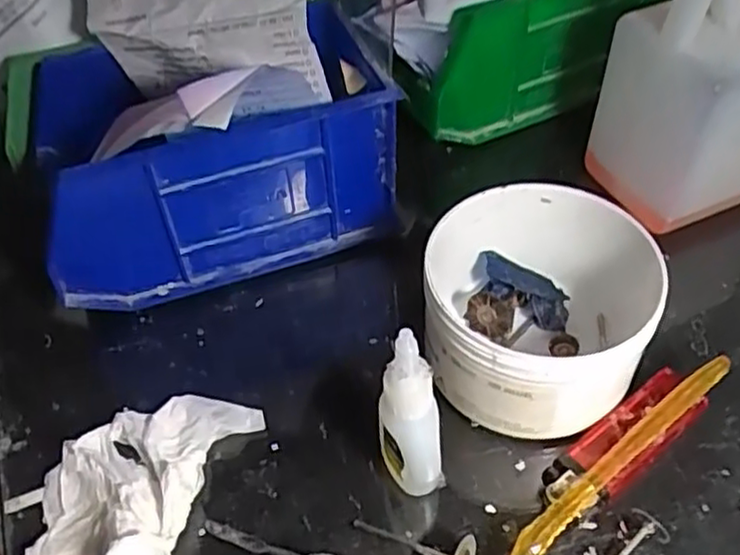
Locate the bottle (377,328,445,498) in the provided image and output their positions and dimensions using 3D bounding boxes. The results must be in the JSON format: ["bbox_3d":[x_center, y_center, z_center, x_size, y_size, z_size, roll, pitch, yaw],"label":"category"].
[{"bbox_3d":[0.014,0.052,0.257,0.022,0.088,0.019,-5,49,0],"label":"bottle"}]

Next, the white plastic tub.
[{"bbox_3d":[0.070,0.015,0.302,0.092,0.061,0.090,-2,49,2],"label":"white plastic tub"}]

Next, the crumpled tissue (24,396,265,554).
[{"bbox_3d":[-0.092,0.080,0.282,0.066,0.024,0.088,11,51,13],"label":"crumpled tissue"}]

